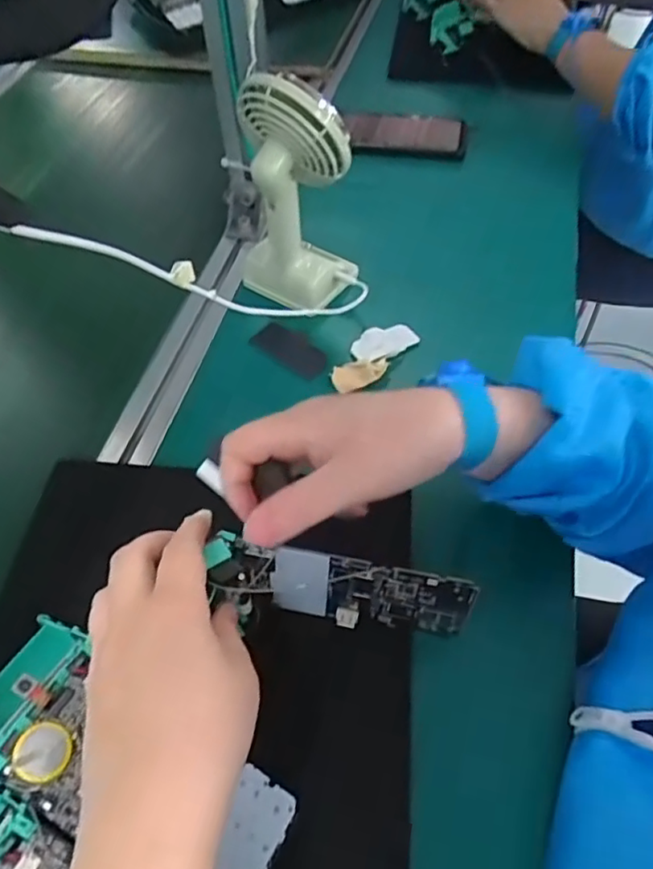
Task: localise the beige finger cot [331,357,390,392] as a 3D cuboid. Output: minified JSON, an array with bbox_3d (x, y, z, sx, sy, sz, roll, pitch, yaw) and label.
[{"bbox_3d":[0.028,-0.050,0.492,0.047,0.007,0.026,-13,55,-8],"label":"beige finger cot"}]

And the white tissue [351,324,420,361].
[{"bbox_3d":[0.049,-0.078,0.516,0.055,0.014,0.026,-18,56,-12],"label":"white tissue"}]

